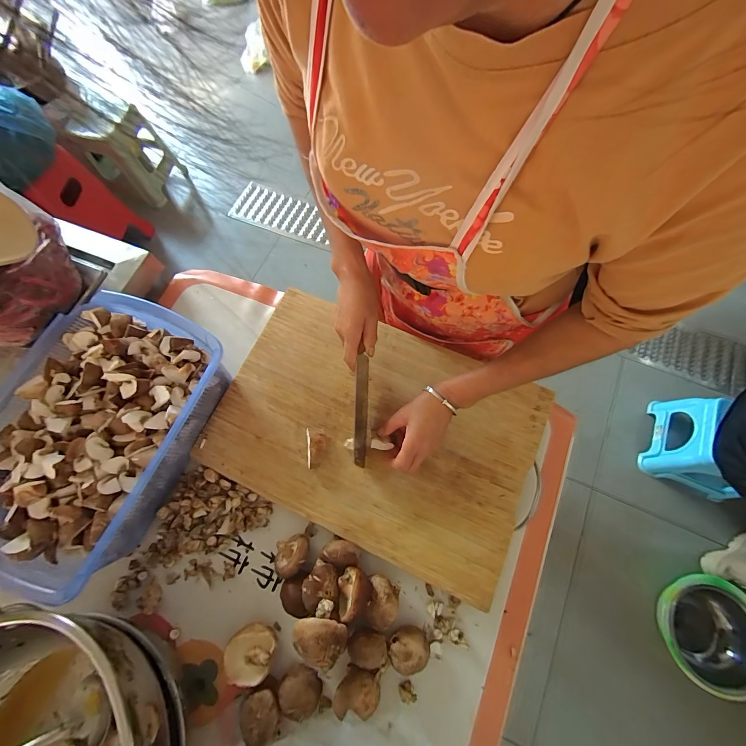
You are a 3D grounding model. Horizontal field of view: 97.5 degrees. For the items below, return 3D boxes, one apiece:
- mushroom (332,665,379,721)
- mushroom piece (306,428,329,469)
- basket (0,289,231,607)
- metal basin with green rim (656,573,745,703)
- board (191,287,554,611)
[{"bbox_3d":[-0.020,0.394,0.403,0.053,0.026,0.045,6,72,5],"label":"mushroom"},{"bbox_3d":[-0.090,0.116,0.498,0.034,0.025,0.055,8,72,5],"label":"mushroom piece"},{"bbox_3d":[-0.409,0.082,0.481,0.290,0.098,0.403,21,74,9],"label":"basket"},{"bbox_3d":[0.983,0.749,0.946,0.263,0.118,0.281,3,72,3],"label":"metal basin with green rim"},{"bbox_3d":[-0.003,0.080,0.512,0.481,0.025,0.326,24,74,10],"label":"board"}]

